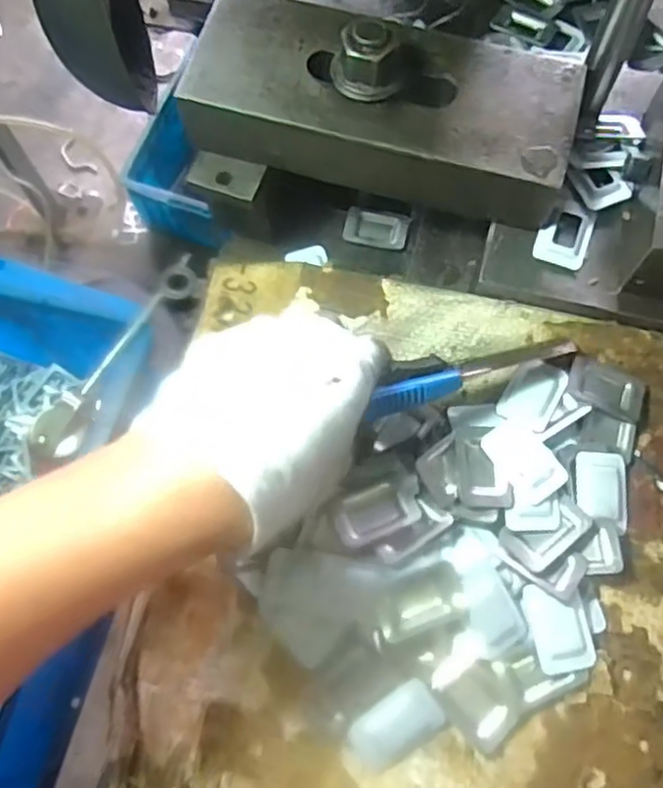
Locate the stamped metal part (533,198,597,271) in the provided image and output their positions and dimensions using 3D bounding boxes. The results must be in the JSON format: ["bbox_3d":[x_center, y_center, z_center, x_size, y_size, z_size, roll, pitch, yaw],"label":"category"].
[{"bbox_3d":[0.125,-0.087,0.360,0.026,0.007,0.039,20,72,8],"label":"stamped metal part"}]

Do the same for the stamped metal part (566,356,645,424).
[{"bbox_3d":[0.143,-0.003,0.351,0.039,0.006,0.026,19,72,8],"label":"stamped metal part"}]

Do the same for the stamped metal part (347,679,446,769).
[{"bbox_3d":[0.029,0.148,0.302,0.042,0.004,0.025,-33,88,-7],"label":"stamped metal part"}]

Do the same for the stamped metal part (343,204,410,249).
[{"bbox_3d":[0.029,-0.108,0.438,0.041,0.005,0.027,16,72,7],"label":"stamped metal part"}]

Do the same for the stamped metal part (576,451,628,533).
[{"bbox_3d":[0.134,0.047,0.334,0.027,0.008,0.036,5,71,3],"label":"stamped metal part"}]

